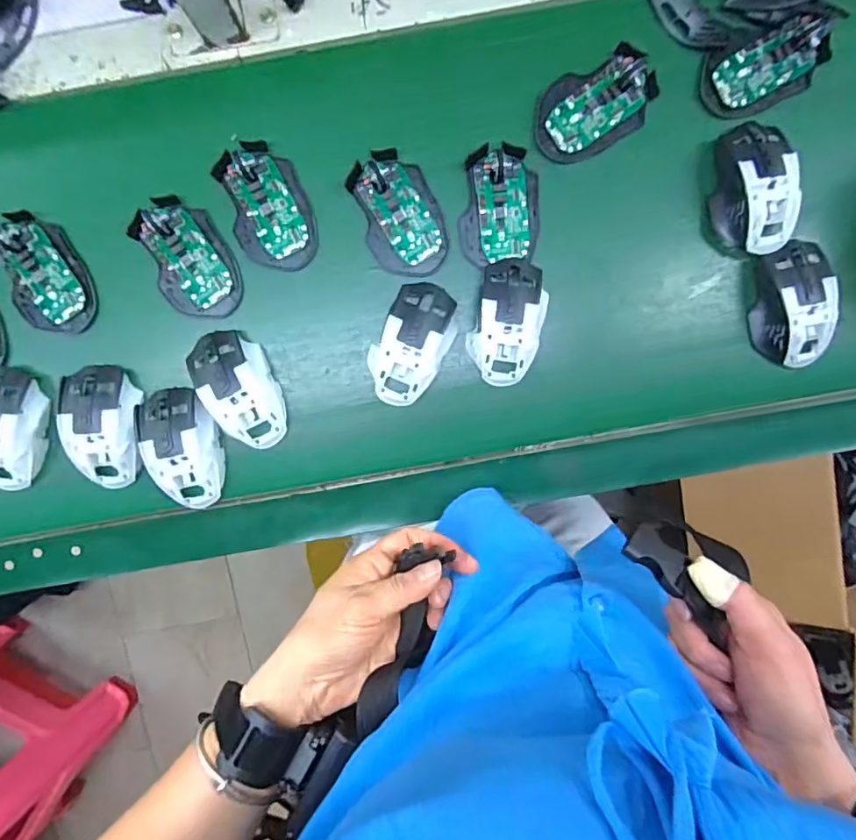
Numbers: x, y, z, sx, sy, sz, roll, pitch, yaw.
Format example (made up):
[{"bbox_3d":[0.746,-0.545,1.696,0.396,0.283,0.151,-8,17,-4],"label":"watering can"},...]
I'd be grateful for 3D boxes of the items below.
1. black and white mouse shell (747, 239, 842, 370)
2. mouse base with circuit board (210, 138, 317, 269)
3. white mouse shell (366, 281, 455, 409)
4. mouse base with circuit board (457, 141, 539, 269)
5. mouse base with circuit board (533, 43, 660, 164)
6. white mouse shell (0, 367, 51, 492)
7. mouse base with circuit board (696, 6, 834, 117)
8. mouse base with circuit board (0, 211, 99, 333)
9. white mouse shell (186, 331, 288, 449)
[{"bbox_3d":[0.346,-0.108,0.498,0.068,0.040,0.118,-8,97,0],"label":"black and white mouse shell"},{"bbox_3d":[-0.148,-0.196,0.484,0.072,0.015,0.114,-23,96,2],"label":"mouse base with circuit board"},{"bbox_3d":[-0.015,-0.070,0.491,0.063,0.032,0.113,28,95,-4],"label":"white mouse shell"},{"bbox_3d":[0.067,-0.199,0.486,0.072,0.022,0.102,-1,97,-1],"label":"mouse base with circuit board"},{"bbox_3d":[0.153,-0.287,0.480,0.111,0.016,0.070,-27,96,2],"label":"mouse base with circuit board"},{"bbox_3d":[-0.401,0.010,0.498,0.067,0.037,0.118,8,96,-2],"label":"white mouse shell"},{"bbox_3d":[0.305,-0.321,0.476,0.109,0.024,0.066,-20,96,2],"label":"mouse base with circuit board"},{"bbox_3d":[-0.360,-0.136,0.488,0.069,0.018,0.114,-22,96,2],"label":"mouse base with circuit board"},{"bbox_3d":[-0.177,-0.027,0.494,0.061,0.035,0.113,-23,96,2],"label":"white mouse shell"}]

